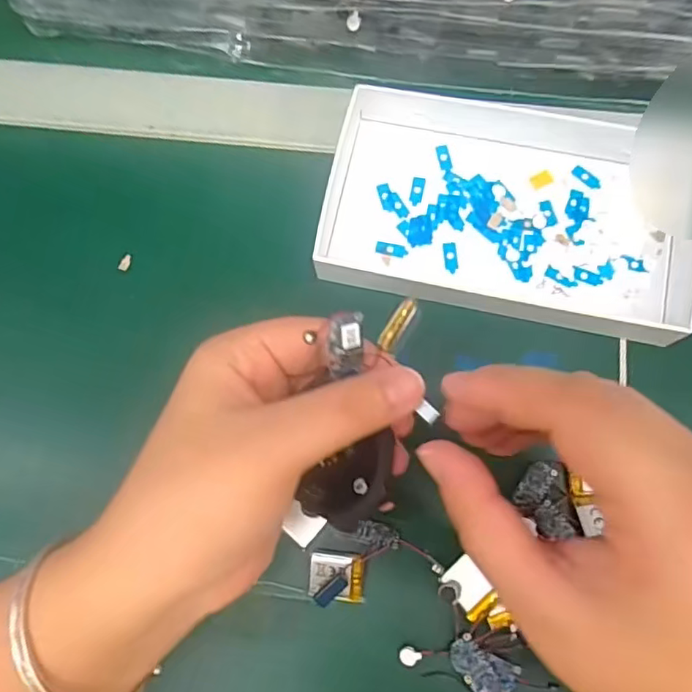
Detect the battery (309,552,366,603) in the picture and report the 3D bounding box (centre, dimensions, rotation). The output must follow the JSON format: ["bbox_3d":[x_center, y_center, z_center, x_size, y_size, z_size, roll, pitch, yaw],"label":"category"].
[{"bbox_3d":[-0.004,0.101,0.252,0.023,0.007,0.019,4,75,3],"label":"battery"}]

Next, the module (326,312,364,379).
[{"bbox_3d":[0.000,-0.001,0.191,0.011,0.004,0.021,-7,116,-15],"label":"module"}]

